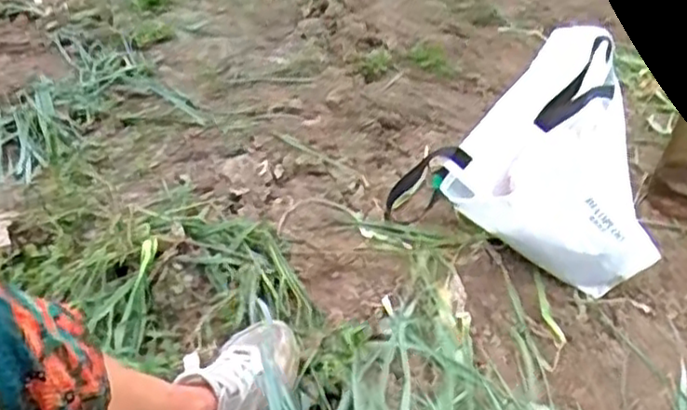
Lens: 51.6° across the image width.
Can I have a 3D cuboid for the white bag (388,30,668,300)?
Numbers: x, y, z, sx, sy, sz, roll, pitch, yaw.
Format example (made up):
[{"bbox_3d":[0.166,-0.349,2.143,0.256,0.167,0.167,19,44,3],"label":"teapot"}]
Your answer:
[{"bbox_3d":[0.259,-0.045,0.987,0.235,0.297,0.311,-15,45,-25],"label":"white bag"}]

